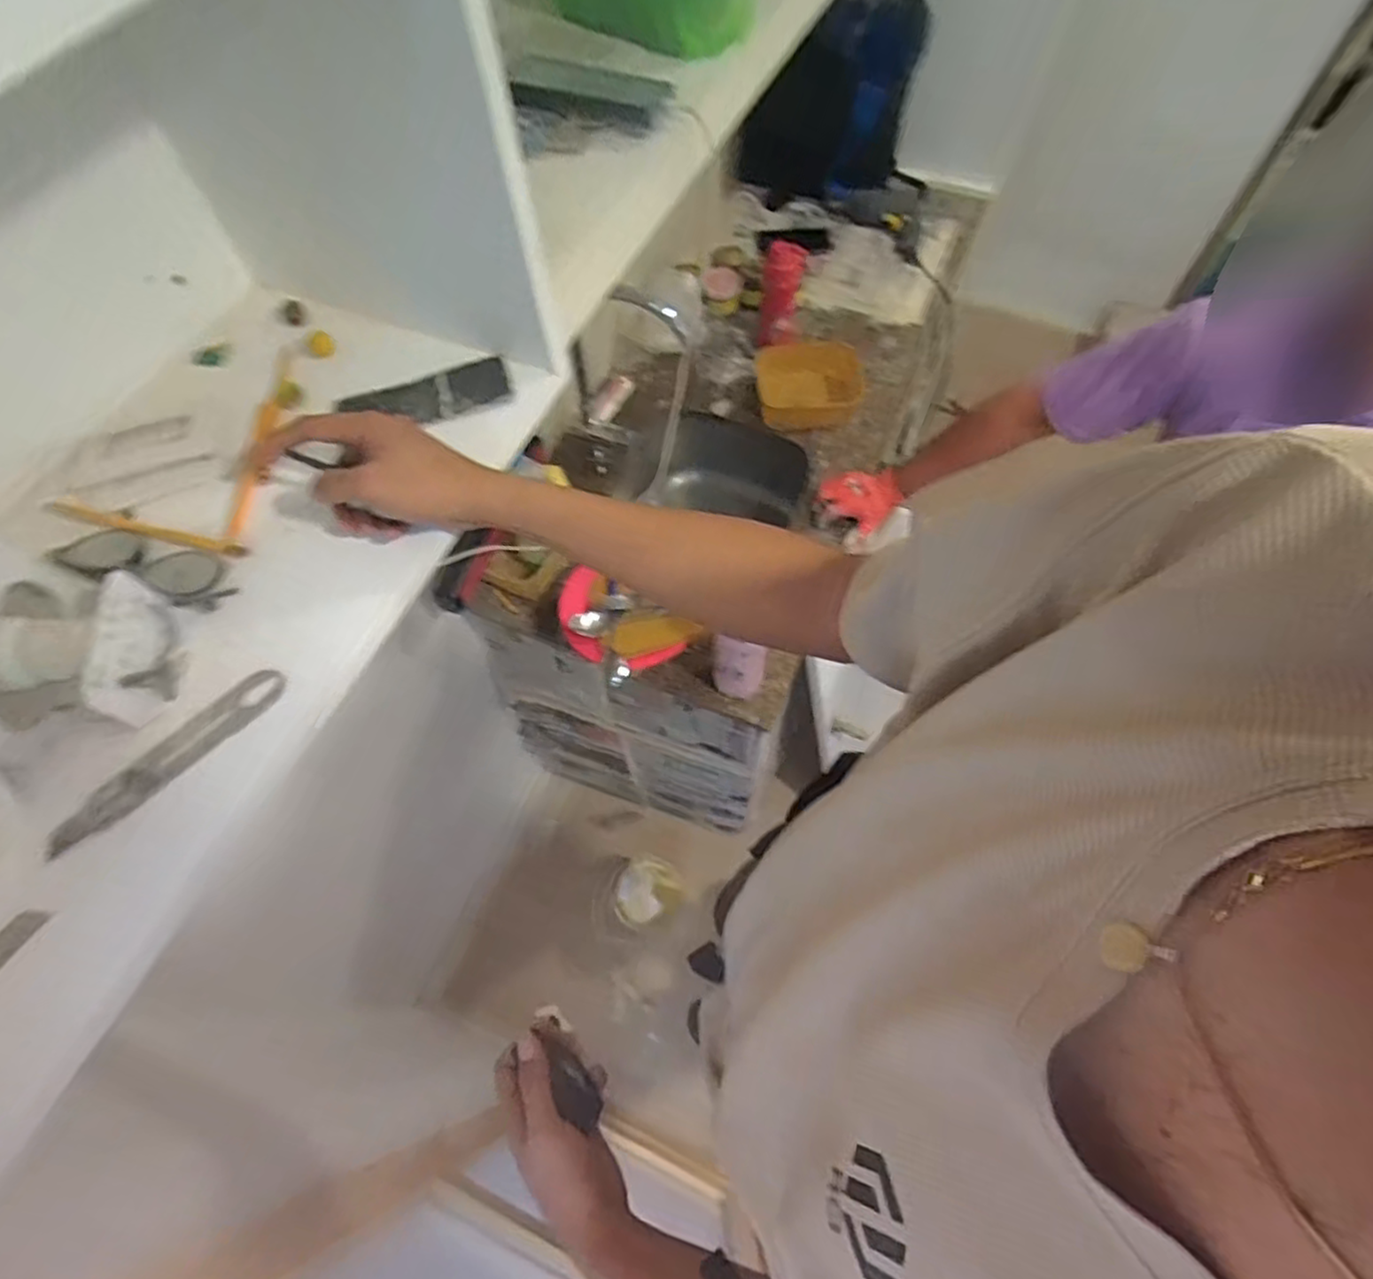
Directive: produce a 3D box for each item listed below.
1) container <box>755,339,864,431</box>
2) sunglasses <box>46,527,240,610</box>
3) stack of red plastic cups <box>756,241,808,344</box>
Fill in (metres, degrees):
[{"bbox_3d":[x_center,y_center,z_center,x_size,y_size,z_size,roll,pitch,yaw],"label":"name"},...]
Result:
[{"bbox_3d":[0.246,-0.499,1.362,0.217,0.057,0.188,-5,62,-1],"label":"container"},{"bbox_3d":[-0.396,-0.054,0.520,0.137,0.024,0.043,18,64,11],"label":"sunglasses"},{"bbox_3d":[0.187,-0.660,1.372,0.087,0.203,0.065,-6,62,-1],"label":"stack of red plastic cups"}]

